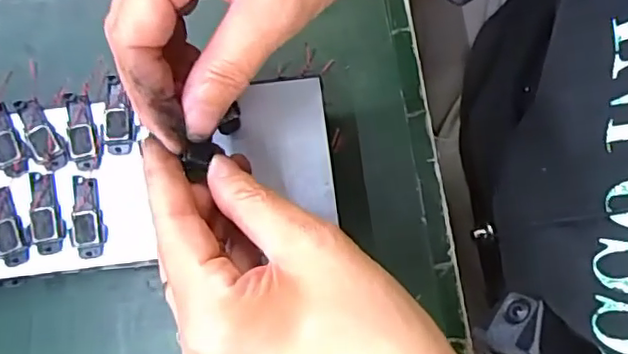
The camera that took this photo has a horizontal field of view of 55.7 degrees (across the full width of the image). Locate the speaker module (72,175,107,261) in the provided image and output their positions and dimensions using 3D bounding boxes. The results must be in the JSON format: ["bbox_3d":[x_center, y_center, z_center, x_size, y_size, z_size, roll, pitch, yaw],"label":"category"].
[{"bbox_3d":[-0.108,0.019,0.284,0.015,0.006,0.038,-6,79,-1],"label":"speaker module"}]

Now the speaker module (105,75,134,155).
[{"bbox_3d":[-0.095,-0.030,0.292,0.014,0.004,0.038,-3,79,0],"label":"speaker module"}]

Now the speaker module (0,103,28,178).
[{"bbox_3d":[-0.153,-0.019,0.291,0.015,0.004,0.040,-28,80,-5],"label":"speaker module"}]

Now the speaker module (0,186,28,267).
[{"bbox_3d":[-0.148,0.023,0.283,0.014,0.004,0.040,-24,80,-4],"label":"speaker module"}]

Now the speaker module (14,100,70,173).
[{"bbox_3d":[-0.135,-0.021,0.291,0.015,0.004,0.041,-34,81,-6],"label":"speaker module"}]

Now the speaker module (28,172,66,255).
[{"bbox_3d":[-0.130,0.017,0.284,0.016,0.004,0.040,-16,79,-3],"label":"speaker module"}]

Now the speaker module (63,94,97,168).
[{"bbox_3d":[-0.115,-0.023,0.292,0.014,0.004,0.040,-14,79,-3],"label":"speaker module"}]

